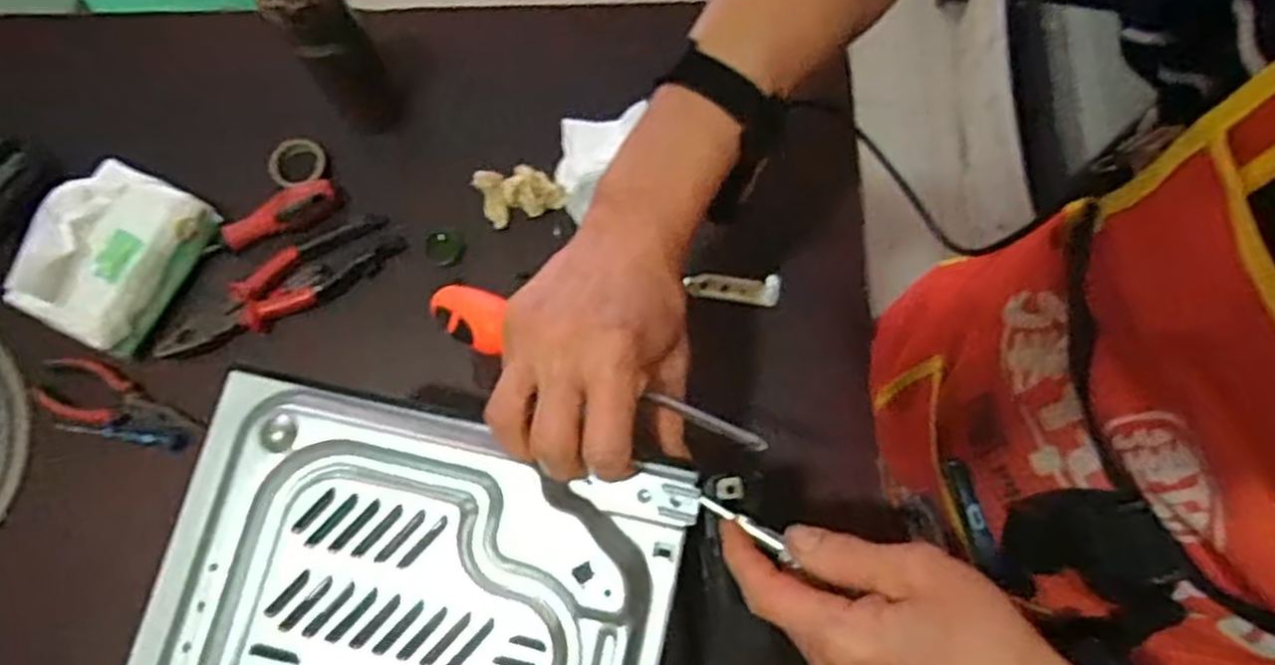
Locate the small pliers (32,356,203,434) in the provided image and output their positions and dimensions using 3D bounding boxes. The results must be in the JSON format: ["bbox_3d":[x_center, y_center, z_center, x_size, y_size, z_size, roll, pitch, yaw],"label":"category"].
[{"bbox_3d":[-0.427,0.055,0.654,0.145,0.014,0.048,13,76,4],"label":"small pliers"}]

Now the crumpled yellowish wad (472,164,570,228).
[{"bbox_3d":[-0.102,-0.123,0.689,0.071,0.023,0.045,-16,76,-3],"label":"crumpled yellowish wad"}]

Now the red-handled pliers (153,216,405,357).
[{"bbox_3d":[-0.302,-0.042,0.659,0.207,0.016,0.055,-28,77,-6],"label":"red-handled pliers"}]

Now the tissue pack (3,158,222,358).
[{"bbox_3d":[-0.424,-0.064,0.641,0.090,0.076,0.138,25,78,7],"label":"tissue pack"}]

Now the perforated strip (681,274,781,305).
[{"bbox_3d":[0.083,-0.037,0.670,0.075,0.011,0.023,-1,76,1],"label":"perforated strip"}]

